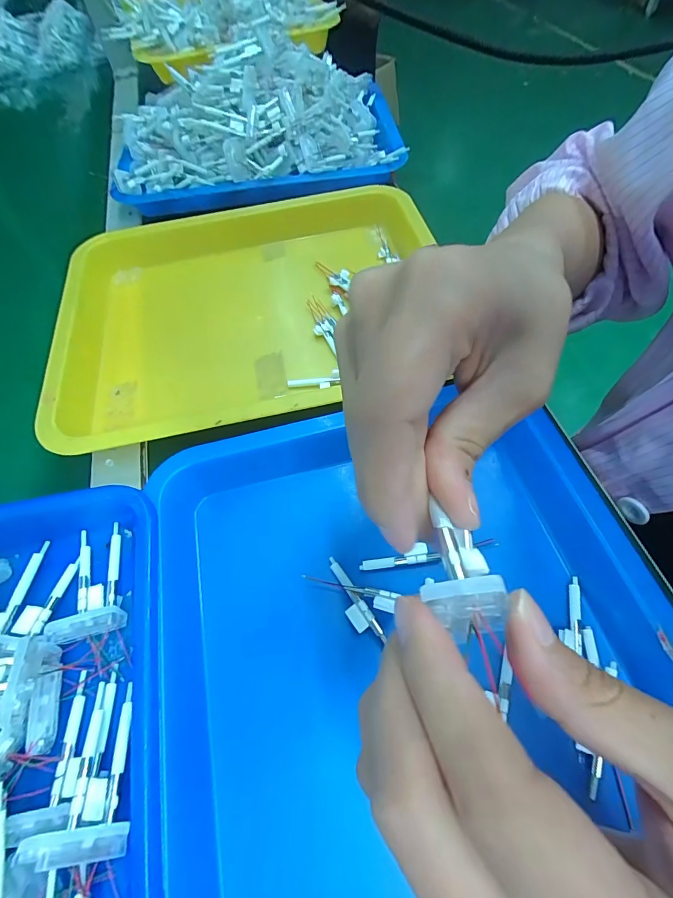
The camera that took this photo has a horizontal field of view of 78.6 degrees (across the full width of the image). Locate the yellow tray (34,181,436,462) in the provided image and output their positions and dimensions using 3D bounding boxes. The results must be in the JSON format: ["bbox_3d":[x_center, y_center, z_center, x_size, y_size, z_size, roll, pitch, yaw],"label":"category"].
[{"bbox_3d":[-0.067,-0.128,0.364,0.330,0.038,0.272,-11,59,-2],"label":"yellow tray"}]

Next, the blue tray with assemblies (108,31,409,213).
[{"bbox_3d":[-0.089,-0.373,0.468,0.327,0.098,0.188,-10,58,-1],"label":"blue tray with assemblies"}]

